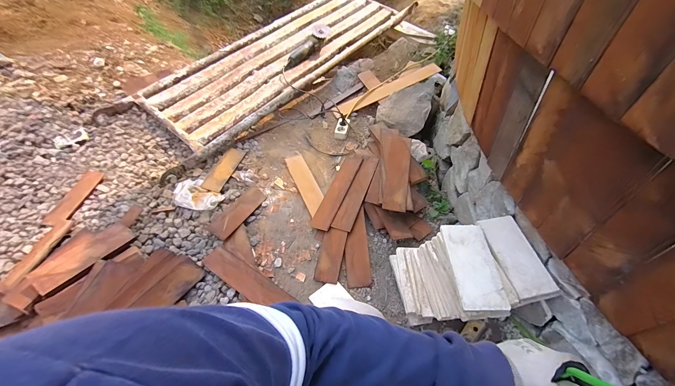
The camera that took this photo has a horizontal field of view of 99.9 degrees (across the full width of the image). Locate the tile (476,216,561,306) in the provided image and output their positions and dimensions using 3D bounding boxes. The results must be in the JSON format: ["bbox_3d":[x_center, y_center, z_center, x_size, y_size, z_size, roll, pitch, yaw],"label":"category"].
[{"bbox_3d":[0.426,0.150,0.681,0.108,0.026,0.203,-6,53,-7],"label":"tile"}]

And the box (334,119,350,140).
[{"bbox_3d":[0.024,-0.303,1.327,0.064,0.039,0.114,12,50,6],"label":"box"}]

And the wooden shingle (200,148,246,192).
[{"bbox_3d":[-0.454,-0.097,1.137,0.076,0.012,0.227,21,51,-2],"label":"wooden shingle"}]

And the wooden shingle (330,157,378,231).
[{"bbox_3d":[0.076,-0.008,1.041,0.066,0.008,0.328,18,60,15],"label":"wooden shingle"}]

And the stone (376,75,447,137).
[{"bbox_3d":[0.331,-0.425,1.322,0.228,0.102,0.341,24,53,16],"label":"stone"}]

